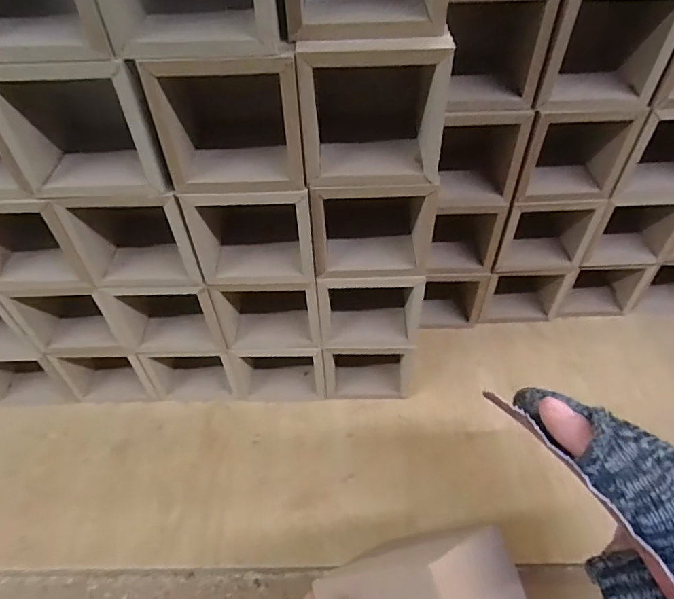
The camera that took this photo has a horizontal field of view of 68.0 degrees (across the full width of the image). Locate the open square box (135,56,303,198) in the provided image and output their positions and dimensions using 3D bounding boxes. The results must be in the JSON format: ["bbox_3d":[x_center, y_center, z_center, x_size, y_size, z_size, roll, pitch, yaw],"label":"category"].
[{"bbox_3d":[-0.047,-0.082,0.222,0.060,0.058,0.037,-3,48,-1],"label":"open square box"}]

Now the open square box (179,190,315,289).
[{"bbox_3d":[-0.044,-0.039,0.271,0.062,0.071,0.036,-2,48,1],"label":"open square box"}]

